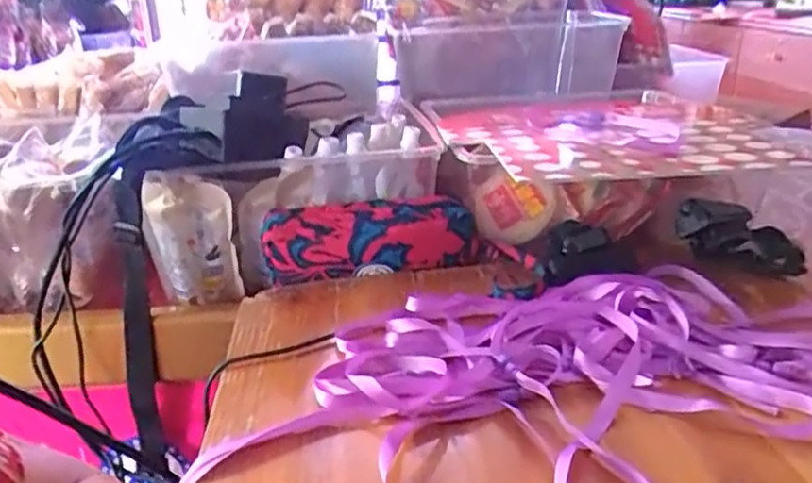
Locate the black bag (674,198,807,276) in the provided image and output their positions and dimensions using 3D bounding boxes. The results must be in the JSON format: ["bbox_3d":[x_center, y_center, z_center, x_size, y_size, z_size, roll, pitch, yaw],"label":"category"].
[{"bbox_3d":[0.274,-0.004,0.547,0.102,0.037,0.045,31,37,28],"label":"black bag"}]

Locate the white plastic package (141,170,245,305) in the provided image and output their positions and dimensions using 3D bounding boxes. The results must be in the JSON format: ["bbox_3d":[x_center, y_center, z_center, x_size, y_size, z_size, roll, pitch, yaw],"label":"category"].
[{"bbox_3d":[-0.198,-0.001,0.613,0.084,0.120,0.023,-2,21,0],"label":"white plastic package"}]

